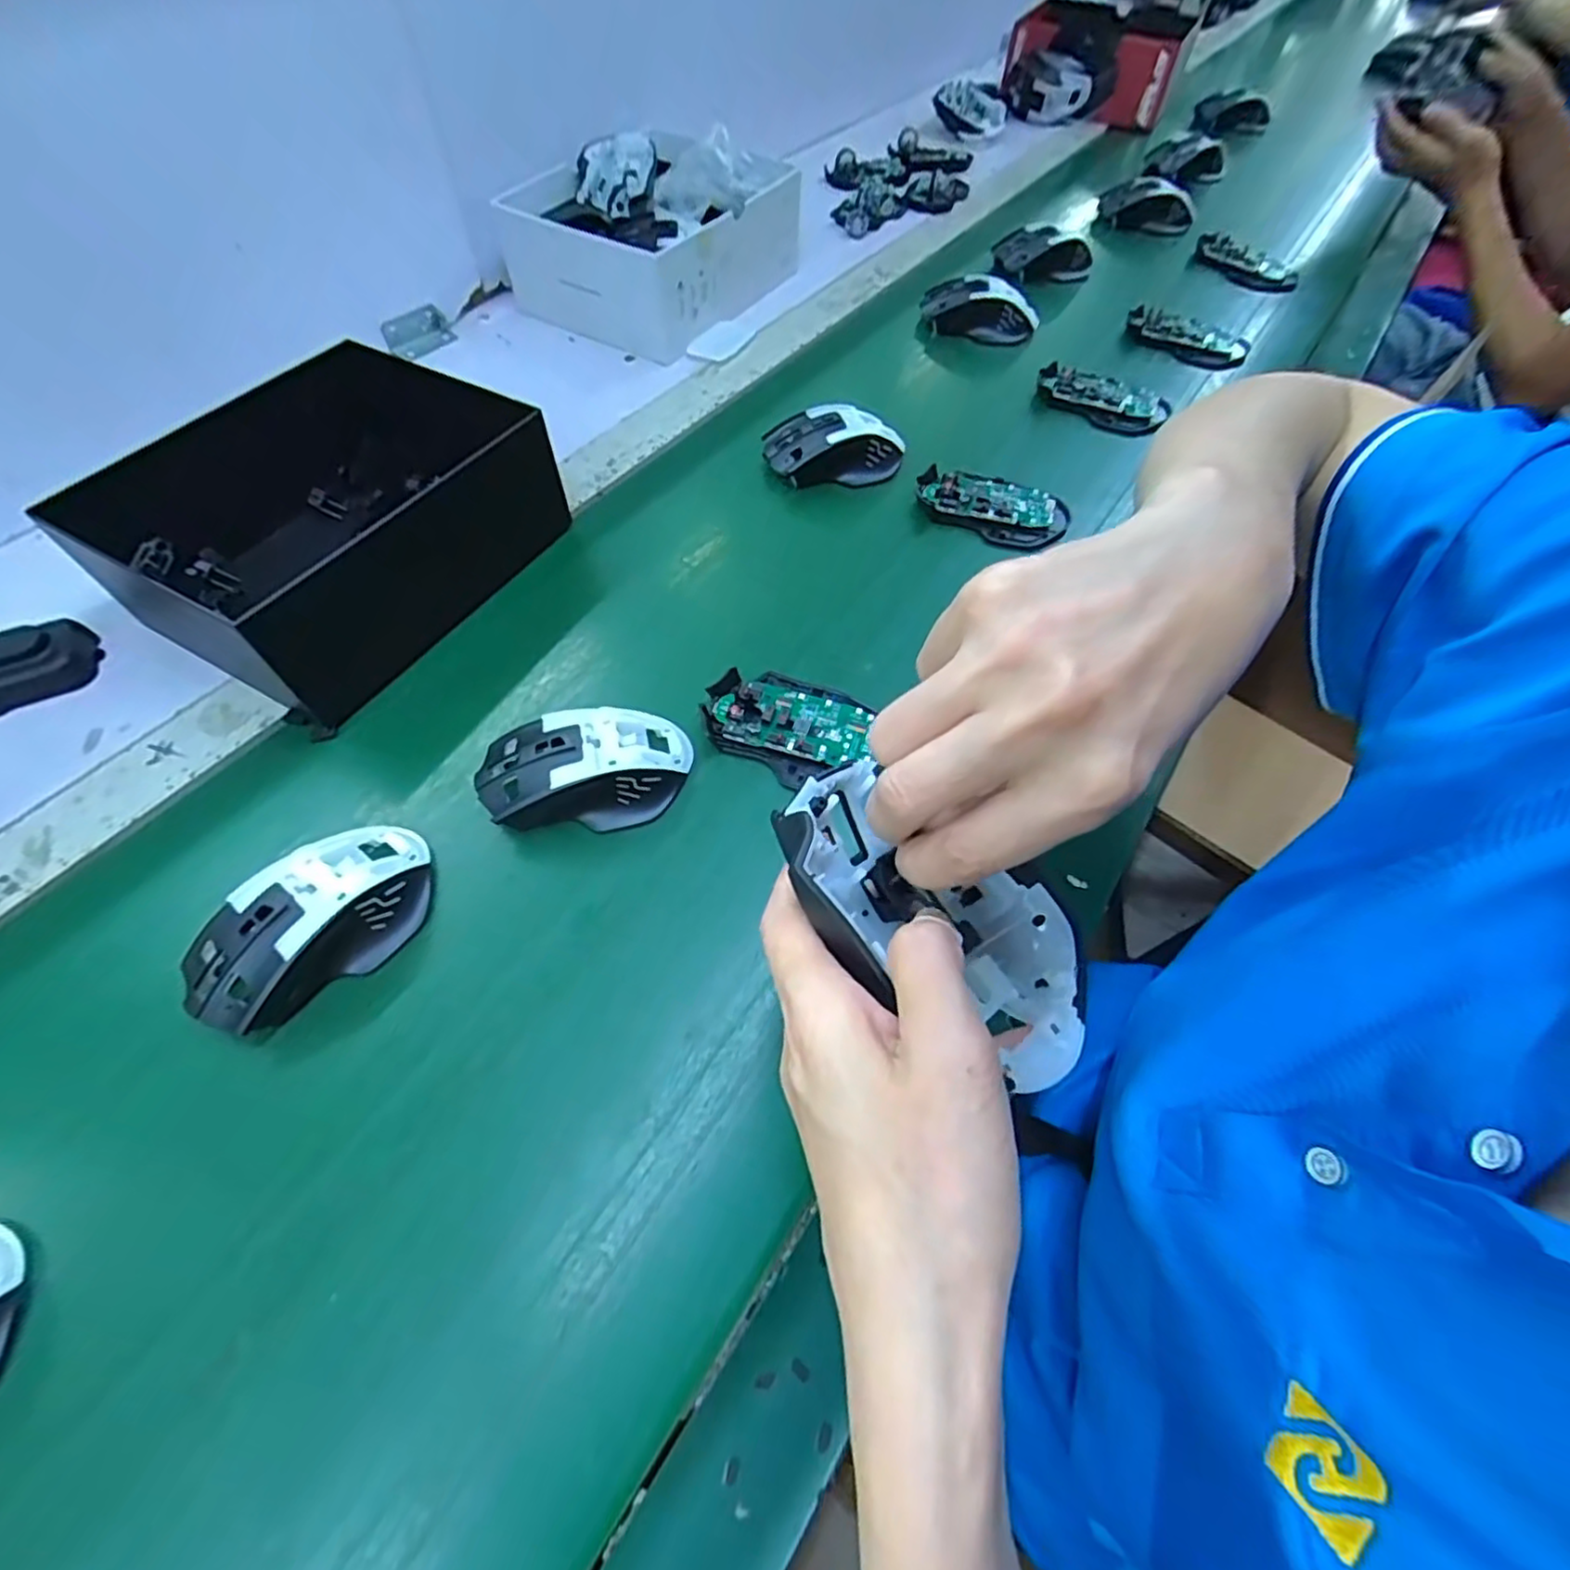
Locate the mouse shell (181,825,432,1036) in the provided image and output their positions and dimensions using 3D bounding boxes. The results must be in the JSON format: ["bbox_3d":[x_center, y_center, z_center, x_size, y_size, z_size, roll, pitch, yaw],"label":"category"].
[{"bbox_3d":[-0.227,0.064,0.332,0.062,0.033,0.112,36,64,19],"label":"mouse shell"}]

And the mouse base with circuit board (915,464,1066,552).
[{"bbox_3d":[0.158,-0.214,0.531,0.114,0.023,0.061,21,60,11],"label":"mouse base with circuit board"}]

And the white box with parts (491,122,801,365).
[{"bbox_3d":[-0.120,-0.554,0.694,0.201,0.094,0.268,28,61,16],"label":"white box with parts"}]

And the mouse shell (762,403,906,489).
[{"bbox_3d":[0.041,-0.273,0.551,0.110,0.036,0.060,-5,58,-5],"label":"mouse shell"}]

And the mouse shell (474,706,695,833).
[{"bbox_3d":[-0.110,-0.010,0.381,0.114,0.032,0.064,-11,59,-8],"label":"mouse shell"}]

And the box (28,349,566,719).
[{"bbox_3d":[-0.300,-0.182,0.458,0.209,0.083,0.221,26,61,14],"label":"box"}]

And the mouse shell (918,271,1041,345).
[{"bbox_3d":[0.191,-0.469,0.678,0.114,0.039,0.060,14,58,8],"label":"mouse shell"}]

